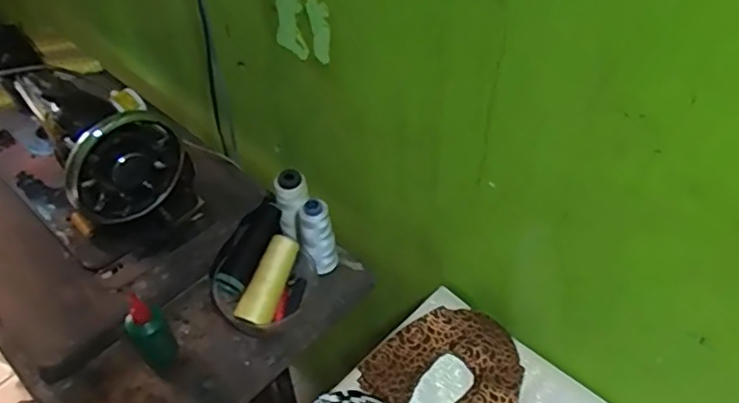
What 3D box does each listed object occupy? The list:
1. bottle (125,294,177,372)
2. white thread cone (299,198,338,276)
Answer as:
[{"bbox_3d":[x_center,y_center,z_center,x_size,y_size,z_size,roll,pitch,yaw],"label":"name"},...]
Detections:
[{"bbox_3d":[-0.253,0.150,0.703,0.046,0.084,0.047,-29,51,-23],"label":"bottle"},{"bbox_3d":[-0.064,0.047,0.765,0.041,0.114,0.034,-9,46,-6],"label":"white thread cone"}]

